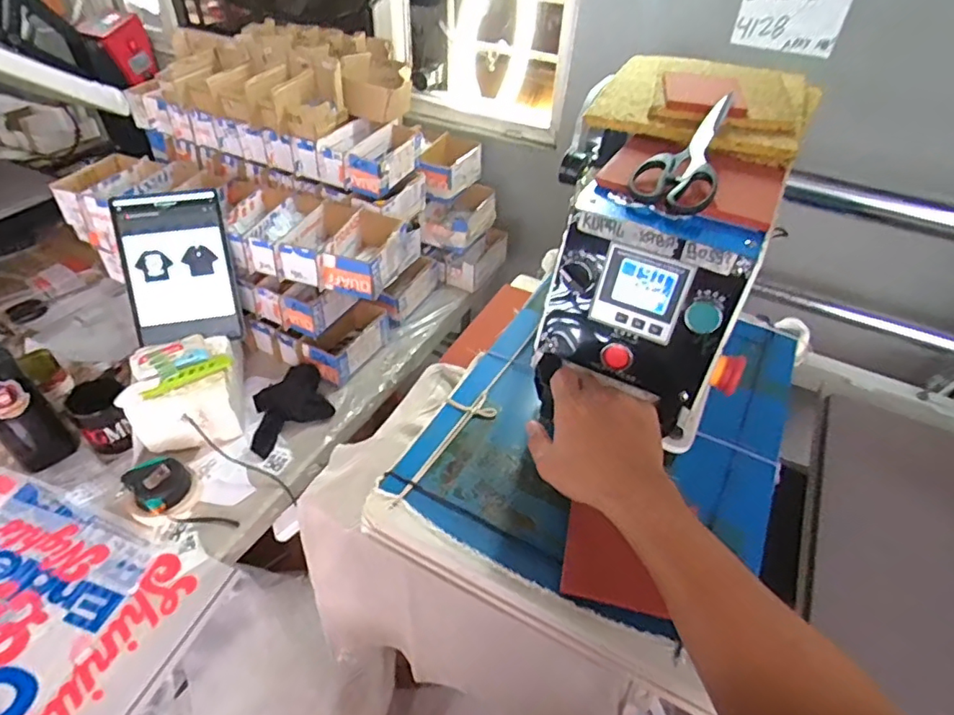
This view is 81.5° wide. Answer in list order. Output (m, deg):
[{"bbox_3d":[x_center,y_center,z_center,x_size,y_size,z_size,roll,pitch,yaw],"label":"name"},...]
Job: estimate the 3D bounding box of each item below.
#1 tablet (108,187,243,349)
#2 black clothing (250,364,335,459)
[{"bbox_3d":[-0.487,-0.146,0.901,0.160,0.238,0.014,-9,3,-12],"label":"tablet"},{"bbox_3d":[-0.316,0.075,0.916,0.162,0.048,0.112,-31,52,-33],"label":"black clothing"}]

